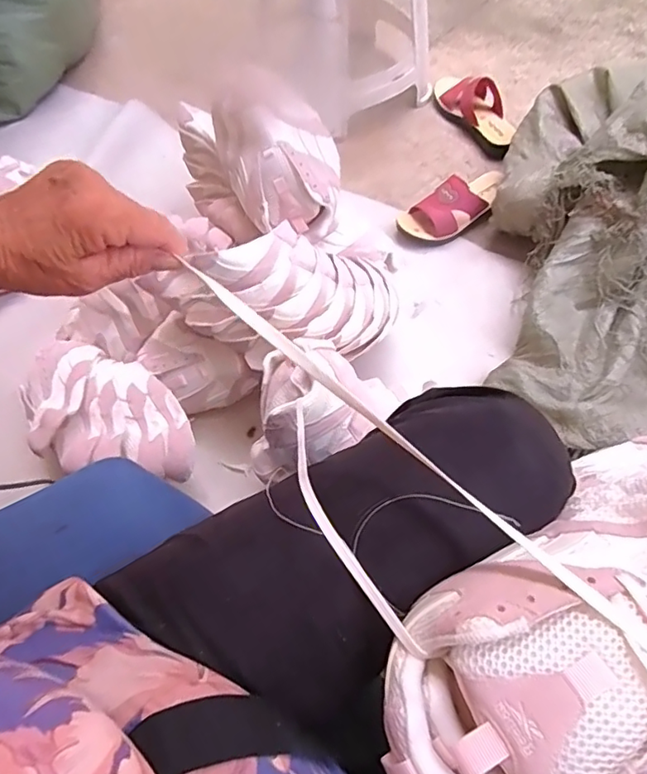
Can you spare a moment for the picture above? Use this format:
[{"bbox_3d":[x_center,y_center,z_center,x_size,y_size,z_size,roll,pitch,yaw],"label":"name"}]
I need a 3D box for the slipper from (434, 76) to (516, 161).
[{"bbox_3d":[0.303,-0.553,1.053,0.081,0.069,0.218,-36,68,-10],"label":"slipper"}]

